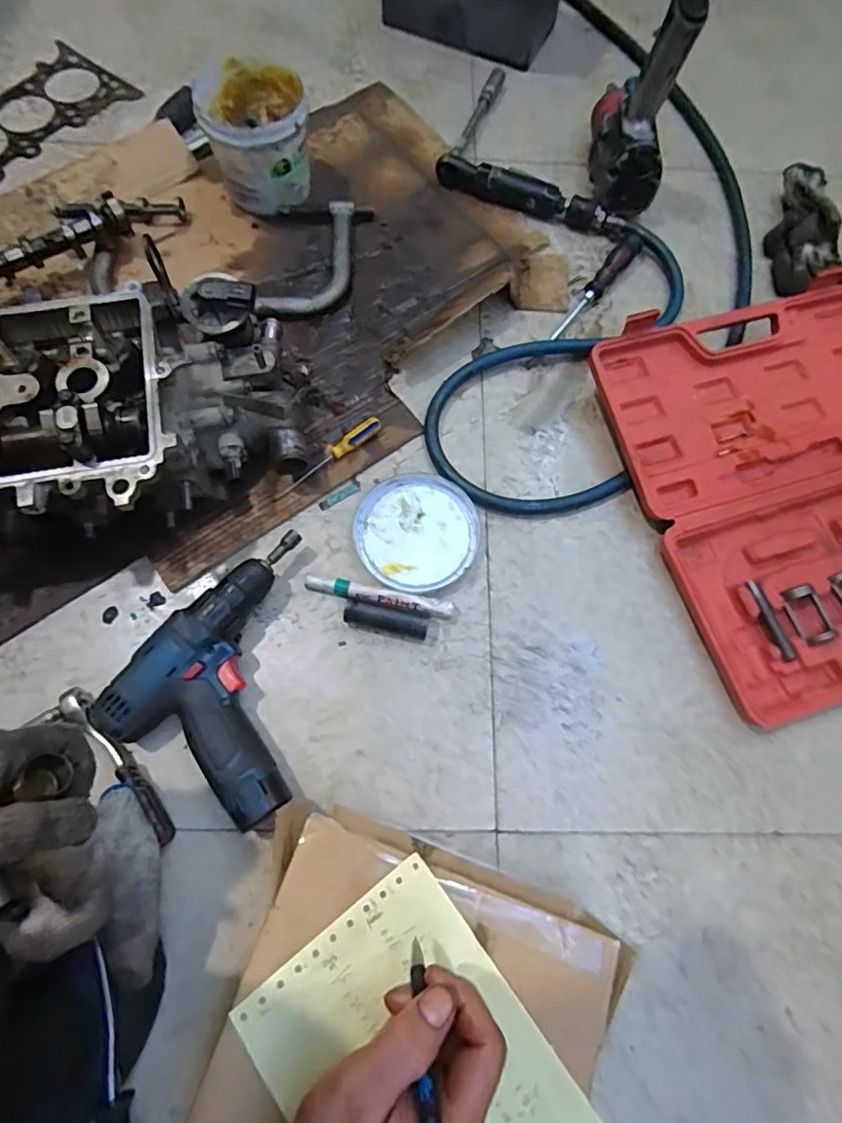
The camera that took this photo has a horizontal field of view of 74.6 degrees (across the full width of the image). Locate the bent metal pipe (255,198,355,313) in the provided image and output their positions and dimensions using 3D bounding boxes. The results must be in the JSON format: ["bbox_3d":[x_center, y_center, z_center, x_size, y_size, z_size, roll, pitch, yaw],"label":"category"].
[{"bbox_3d":[-0.112,-0.346,0.646,0.069,0.019,0.185,24,72,7],"label":"bent metal pipe"}]

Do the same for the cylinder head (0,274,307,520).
[{"bbox_3d":[-0.350,-0.108,0.483,0.462,0.145,0.198,-12,71,-6],"label":"cylinder head"}]

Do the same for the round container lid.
[{"bbox_3d":[-0.003,-0.029,0.548,0.119,0.010,0.117,1,70,-1],"label":"round container lid"}]

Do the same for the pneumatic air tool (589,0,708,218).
[{"bbox_3d":[0.250,-0.544,0.628,0.066,0.211,0.174,2,70,-1],"label":"pneumatic air tool"}]

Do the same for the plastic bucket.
[{"bbox_3d":[-0.196,-0.497,0.652,0.122,0.107,0.146,-17,72,-8],"label":"plastic bucket"}]

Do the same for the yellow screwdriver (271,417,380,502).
[{"bbox_3d":[-0.094,-0.103,0.561,0.132,0.012,0.015,-42,77,-15],"label":"yellow screwdriver"}]

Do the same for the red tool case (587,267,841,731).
[{"bbox_3d":[0.398,-0.082,0.560,0.351,0.047,0.402,-17,72,-7],"label":"red tool case"}]

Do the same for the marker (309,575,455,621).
[{"bbox_3d":[-0.038,0.035,0.519,0.143,0.016,0.020,11,70,2],"label":"marker"}]

